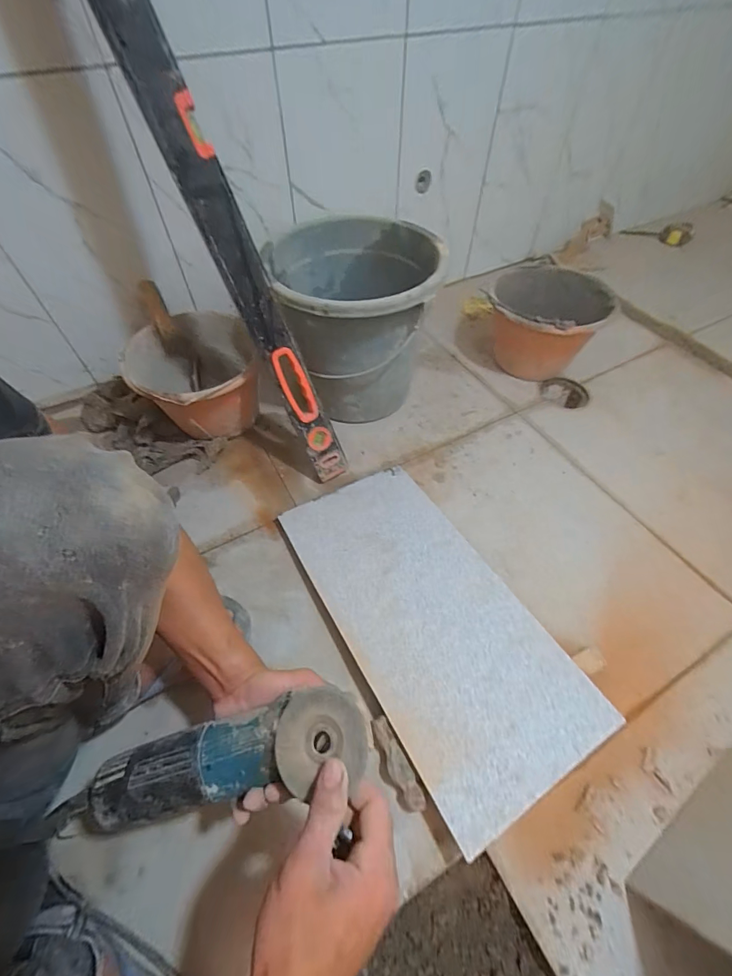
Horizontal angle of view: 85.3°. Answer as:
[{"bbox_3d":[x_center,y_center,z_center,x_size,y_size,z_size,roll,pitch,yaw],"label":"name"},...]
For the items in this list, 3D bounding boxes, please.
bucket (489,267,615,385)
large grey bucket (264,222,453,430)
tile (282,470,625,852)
[{"bbox_3d":[0.382,-0.346,0.872,0.241,0.166,0.212,18,57,13],"label":"bucket"},{"bbox_3d":[-0.011,-0.304,0.771,0.284,0.288,0.308,-1,54,1],"label":"large grey bucket"},{"bbox_3d":[0.082,0.166,0.571,0.241,0.012,0.478,-23,54,-20],"label":"tile"}]

